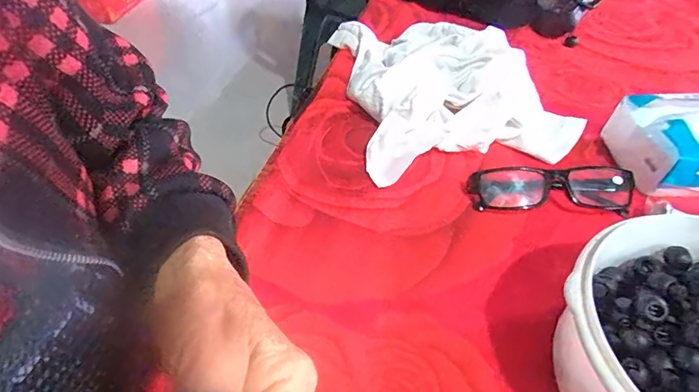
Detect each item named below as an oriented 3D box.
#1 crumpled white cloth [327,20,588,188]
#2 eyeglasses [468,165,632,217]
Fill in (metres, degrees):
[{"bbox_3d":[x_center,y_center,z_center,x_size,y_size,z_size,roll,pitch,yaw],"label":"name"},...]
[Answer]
[{"bbox_3d":[0.102,-0.133,0.472,0.228,0.060,0.264,-8,48,-12],"label":"crumpled white cloth"},{"bbox_3d":[0.173,-0.012,0.376,0.136,0.031,0.046,0,47,-5],"label":"eyeglasses"}]

